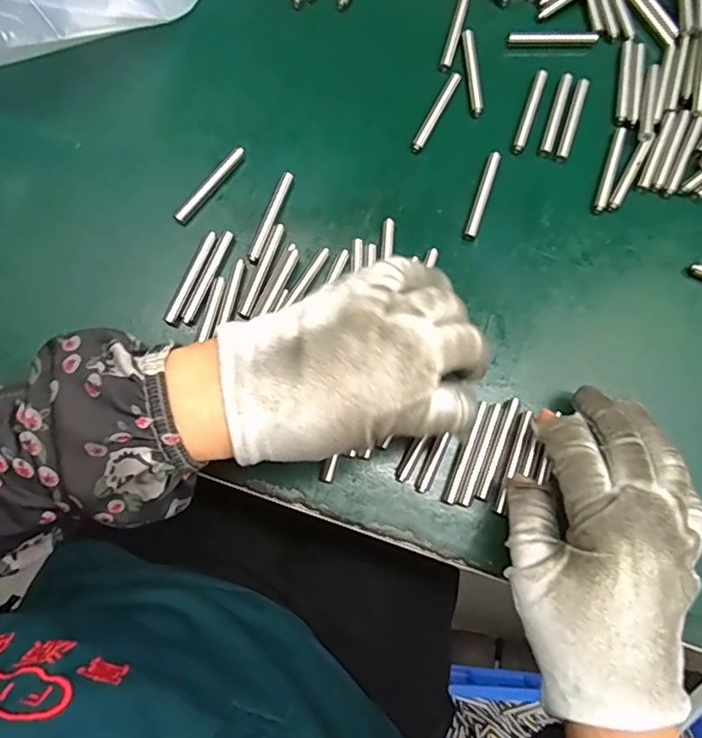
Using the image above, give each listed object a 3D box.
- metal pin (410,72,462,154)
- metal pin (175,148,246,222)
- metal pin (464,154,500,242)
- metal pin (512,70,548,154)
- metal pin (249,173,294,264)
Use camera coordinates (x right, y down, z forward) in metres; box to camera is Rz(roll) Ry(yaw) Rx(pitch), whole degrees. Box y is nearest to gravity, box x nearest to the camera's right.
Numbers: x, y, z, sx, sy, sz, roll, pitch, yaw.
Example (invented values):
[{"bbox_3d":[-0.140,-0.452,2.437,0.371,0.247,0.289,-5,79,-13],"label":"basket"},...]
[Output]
[{"bbox_3d":[0.054,-0.161,0.341,0.008,0.007,0.061,28,80,4],"label":"metal pin"},{"bbox_3d":[-0.084,-0.110,0.325,0.008,0.008,0.058,37,81,5],"label":"metal pin"},{"bbox_3d":[0.080,-0.105,0.329,0.008,0.007,0.058,19,80,2],"label":"metal pin"},{"bbox_3d":[0.113,-0.163,0.341,0.007,0.004,0.060,19,80,2],"label":"metal pin"},{"bbox_3d":[-0.047,-0.090,0.320,0.006,0.004,0.058,20,80,2],"label":"metal pin"}]

